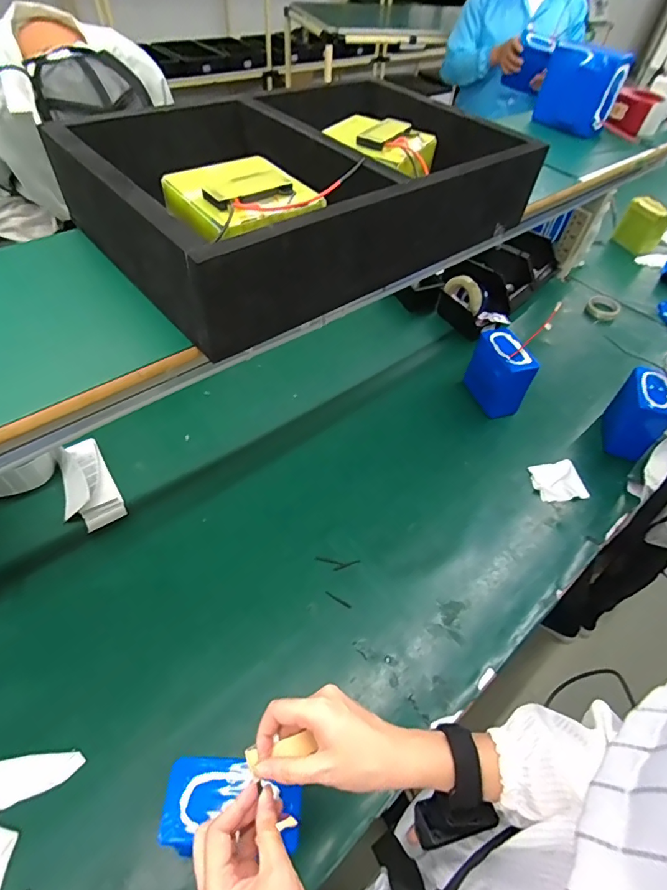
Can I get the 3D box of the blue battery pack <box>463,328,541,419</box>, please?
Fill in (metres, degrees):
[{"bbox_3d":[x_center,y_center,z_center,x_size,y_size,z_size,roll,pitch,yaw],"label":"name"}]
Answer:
[{"bbox_3d":[0.388,-0.163,1.066,0.088,0.150,0.148,-7,51,-11],"label":"blue battery pack"}]

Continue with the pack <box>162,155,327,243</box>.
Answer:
[{"bbox_3d":[-0.109,-0.294,0.530,0.147,0.034,0.146,-31,60,-26],"label":"pack"}]

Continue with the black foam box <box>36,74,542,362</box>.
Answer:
[{"bbox_3d":[-0.050,-0.380,0.633,0.560,0.108,0.445,-34,62,-27],"label":"black foam box"}]

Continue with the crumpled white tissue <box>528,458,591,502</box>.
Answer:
[{"bbox_3d":[0.478,0.077,0.958,0.105,0.022,0.091,-7,51,-11],"label":"crumpled white tissue"}]

